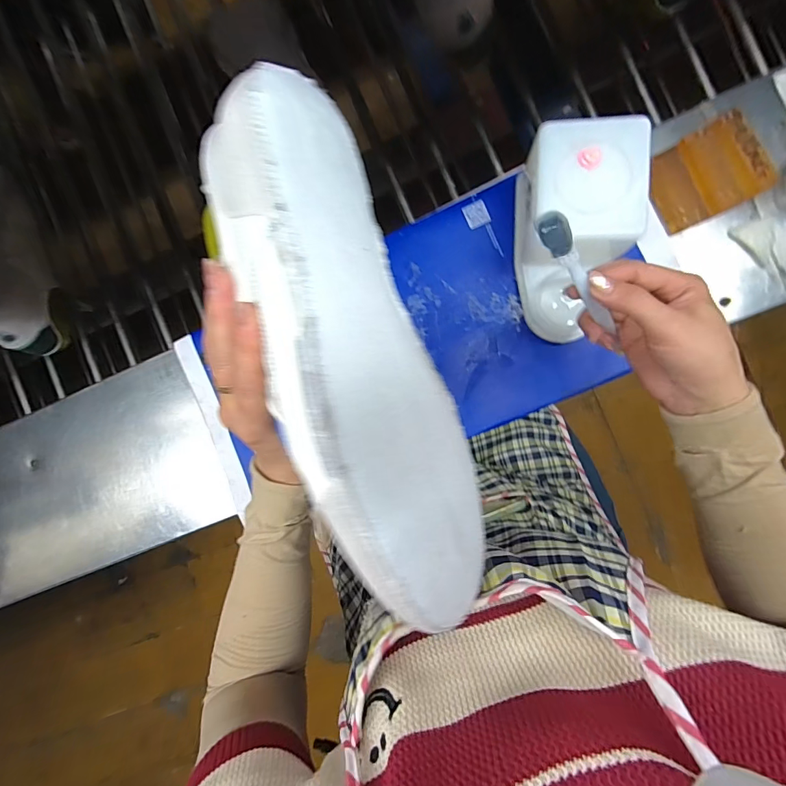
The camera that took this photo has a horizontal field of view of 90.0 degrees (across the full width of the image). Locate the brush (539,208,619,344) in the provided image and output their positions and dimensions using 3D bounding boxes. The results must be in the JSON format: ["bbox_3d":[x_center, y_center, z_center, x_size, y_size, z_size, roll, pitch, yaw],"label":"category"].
[{"bbox_3d":[0.130,-0.081,0.277,0.022,0.115,0.018,38,95,44],"label":"brush"}]

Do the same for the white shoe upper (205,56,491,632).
[{"bbox_3d":[-0.030,-0.023,0.205,0.075,0.099,0.278,-22,86,48],"label":"white shoe upper"}]

